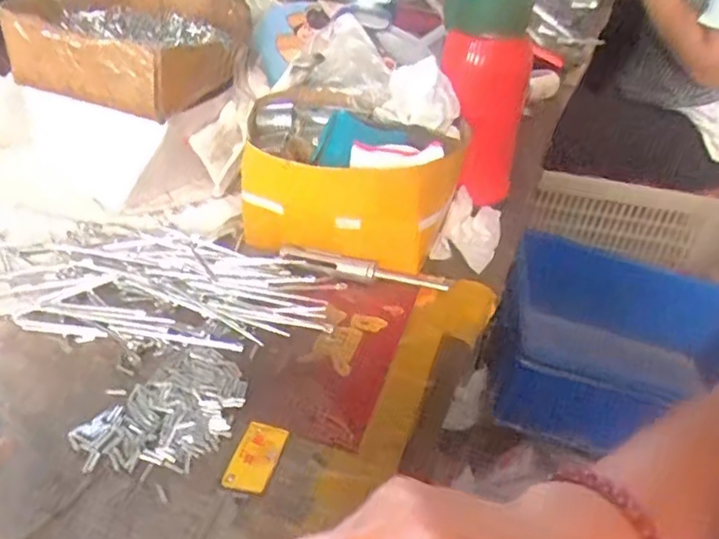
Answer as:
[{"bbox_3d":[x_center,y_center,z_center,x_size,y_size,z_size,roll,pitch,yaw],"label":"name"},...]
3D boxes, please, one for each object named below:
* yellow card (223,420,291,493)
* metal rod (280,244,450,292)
[{"bbox_3d":[-0.059,0.105,0.353,0.025,0.004,0.044,14,37,10],"label":"yellow card"},{"bbox_3d":[0.003,0.000,0.489,0.134,0.012,0.018,10,37,6],"label":"metal rod"}]

